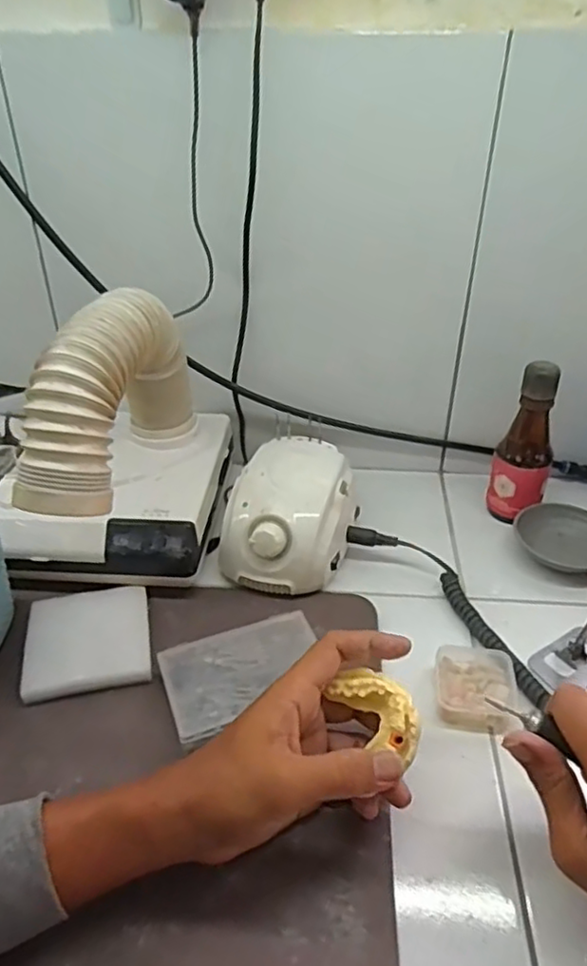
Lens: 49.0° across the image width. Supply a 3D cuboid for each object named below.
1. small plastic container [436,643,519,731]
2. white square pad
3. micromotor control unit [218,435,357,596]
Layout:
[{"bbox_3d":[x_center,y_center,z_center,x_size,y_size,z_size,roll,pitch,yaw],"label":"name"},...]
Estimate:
[{"bbox_3d":[0.133,0.146,0.474,0.055,0.018,0.063,8,36,12],"label":"small plastic container"},{"bbox_3d":[-0.162,0.120,0.510,0.090,0.011,0.098,-8,36,-10],"label":"white square pad"},{"bbox_3d":[0.000,0.024,0.583,0.100,0.073,0.132,14,38,19],"label":"micromotor control unit"}]

